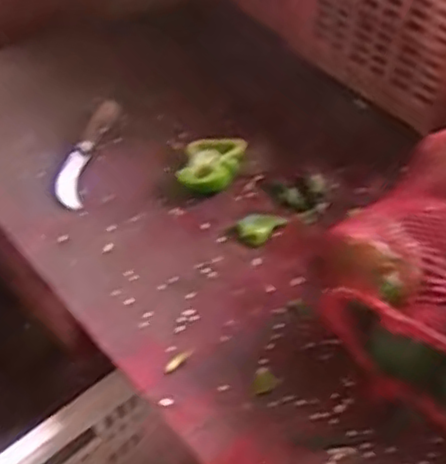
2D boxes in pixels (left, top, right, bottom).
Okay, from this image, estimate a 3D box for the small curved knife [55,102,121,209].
[{"bbox_3d":[-0.163,-0.098,0.803,0.036,0.016,0.196,8,43,2],"label":"small curved knife"}]

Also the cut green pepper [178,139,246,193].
[{"bbox_3d":[-0.014,-0.079,0.778,0.070,0.036,0.081,10,43,4],"label":"cut green pepper"}]

